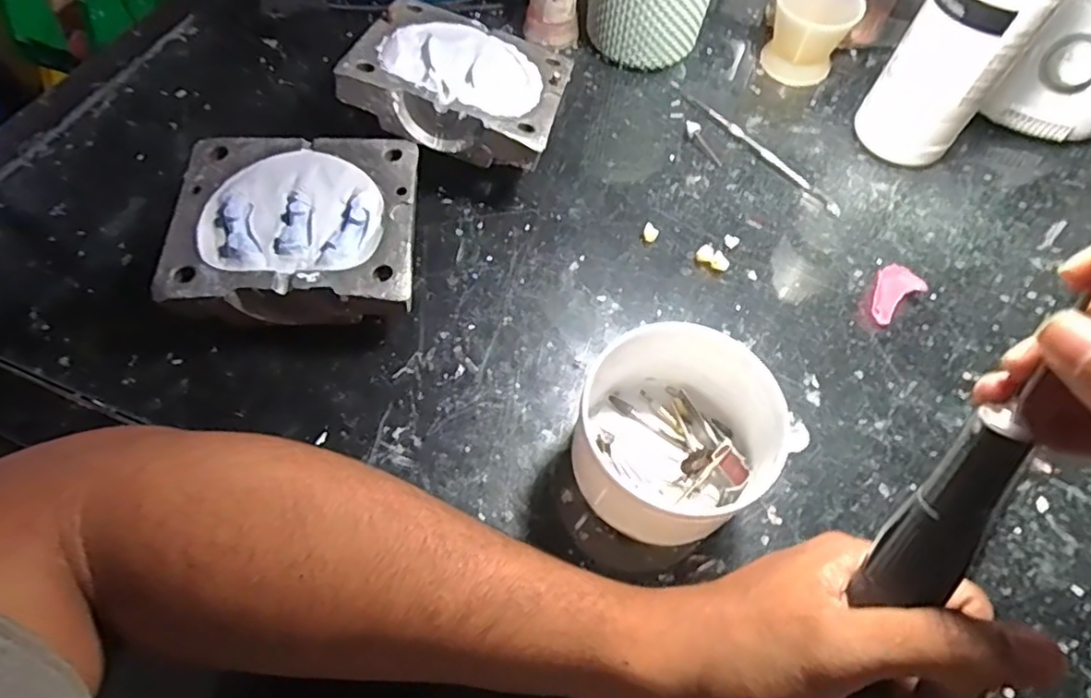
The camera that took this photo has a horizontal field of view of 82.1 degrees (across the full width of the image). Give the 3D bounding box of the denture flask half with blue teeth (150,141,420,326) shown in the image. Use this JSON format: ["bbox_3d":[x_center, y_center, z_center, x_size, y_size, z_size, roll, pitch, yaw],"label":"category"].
[{"bbox_3d":[-0.136,-0.065,0.361,0.128,0.047,0.114,0,60,-4],"label":"denture flask half with blue teeth"}]

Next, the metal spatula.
[{"bbox_3d":[0.150,-0.149,0.454,0.011,0.005,0.159,-35,68,-19],"label":"metal spatula"}]

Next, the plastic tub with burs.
[{"bbox_3d":[0.070,0.037,0.309,0.108,0.065,0.092,-37,69,-22],"label":"plastic tub with burs"}]

